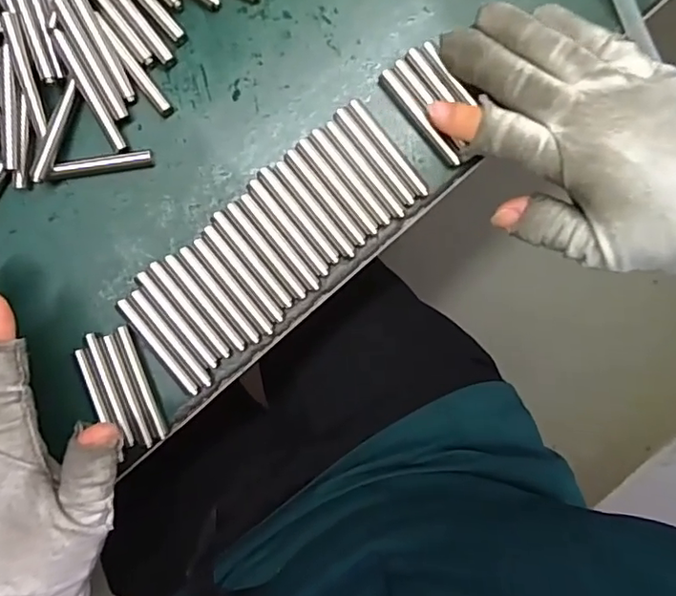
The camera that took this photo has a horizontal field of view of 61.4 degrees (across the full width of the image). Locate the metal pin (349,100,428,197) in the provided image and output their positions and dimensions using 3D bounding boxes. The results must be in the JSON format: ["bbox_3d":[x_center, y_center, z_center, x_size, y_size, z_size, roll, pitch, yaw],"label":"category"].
[{"bbox_3d":[0.025,-0.074,0.280,0.007,0.004,0.057,-39,93,-1],"label":"metal pin"}]

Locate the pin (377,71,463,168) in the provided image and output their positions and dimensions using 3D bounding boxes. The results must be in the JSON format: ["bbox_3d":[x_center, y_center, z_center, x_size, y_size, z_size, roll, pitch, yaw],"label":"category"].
[{"bbox_3d":[0.041,-0.089,0.282,0.007,0.008,0.057,-41,93,-1],"label":"pin"}]

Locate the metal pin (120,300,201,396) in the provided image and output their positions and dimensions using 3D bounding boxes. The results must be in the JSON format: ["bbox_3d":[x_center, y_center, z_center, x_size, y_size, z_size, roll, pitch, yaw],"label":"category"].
[{"bbox_3d":[-0.088,0.025,0.278,0.005,0.004,0.057,-38,93,-1],"label":"metal pin"}]

